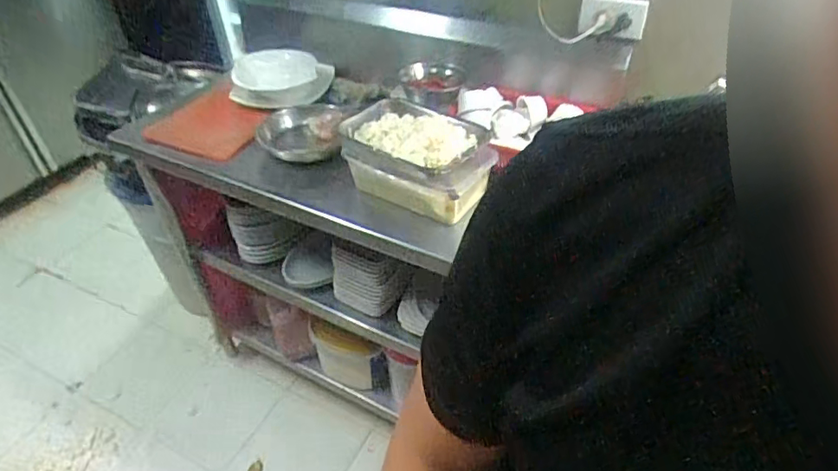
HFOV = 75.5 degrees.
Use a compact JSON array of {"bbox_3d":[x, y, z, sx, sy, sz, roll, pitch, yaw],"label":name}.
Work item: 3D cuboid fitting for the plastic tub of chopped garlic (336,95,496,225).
[{"bbox_3d":[-0.003,-0.145,1.014,0.280,0.113,0.208,17,44,21],"label":"plastic tub of chopped garlic"}]

